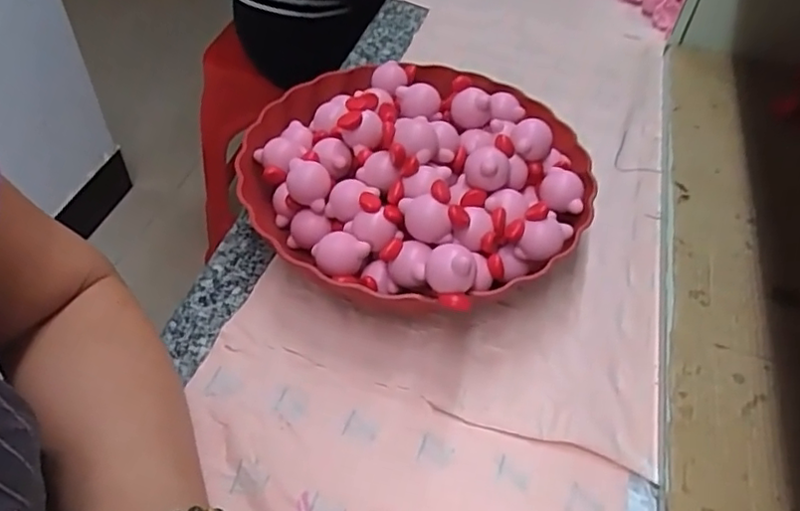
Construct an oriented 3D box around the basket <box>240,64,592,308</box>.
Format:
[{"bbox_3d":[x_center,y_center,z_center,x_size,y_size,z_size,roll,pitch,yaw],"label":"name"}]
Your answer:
[{"bbox_3d":[0.011,-0.061,0.443,0.242,0.080,0.239,25,51,19],"label":"basket"}]

